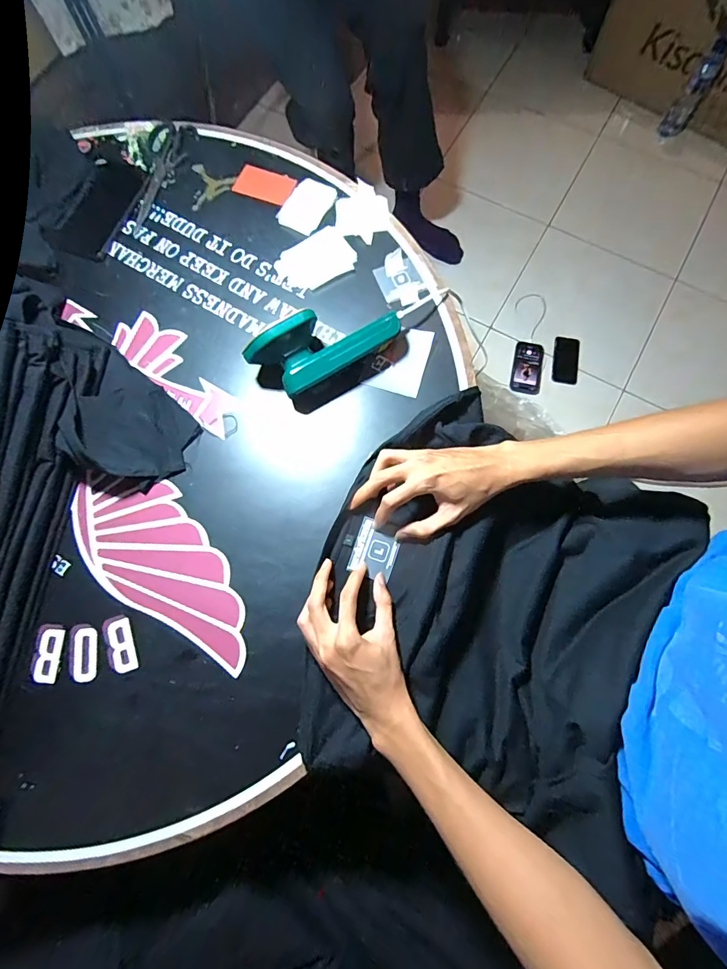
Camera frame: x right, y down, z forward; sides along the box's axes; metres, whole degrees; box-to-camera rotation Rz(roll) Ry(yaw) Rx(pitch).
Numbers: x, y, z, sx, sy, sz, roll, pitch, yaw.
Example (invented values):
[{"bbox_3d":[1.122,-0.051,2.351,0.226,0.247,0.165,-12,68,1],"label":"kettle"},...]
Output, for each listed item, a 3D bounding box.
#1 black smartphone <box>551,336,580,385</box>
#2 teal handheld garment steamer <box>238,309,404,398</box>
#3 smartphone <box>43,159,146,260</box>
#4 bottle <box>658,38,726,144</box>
[{"bbox_3d":[0.566,-0.348,1.150,0.073,0.007,0.138,10,78,4],"label":"black smartphone"},{"bbox_3d":[-0.046,-0.175,0.509,0.187,0.076,0.079,-29,78,-5],"label":"teal handheld garment steamer"},{"bbox_3d":[-0.388,-0.411,0.607,0.076,0.016,0.175,20,78,6],"label":"smartphone"},{"bbox_3d":[0.980,-1.164,1.223,0.073,0.230,0.068,32,57,8],"label":"bottle"}]

